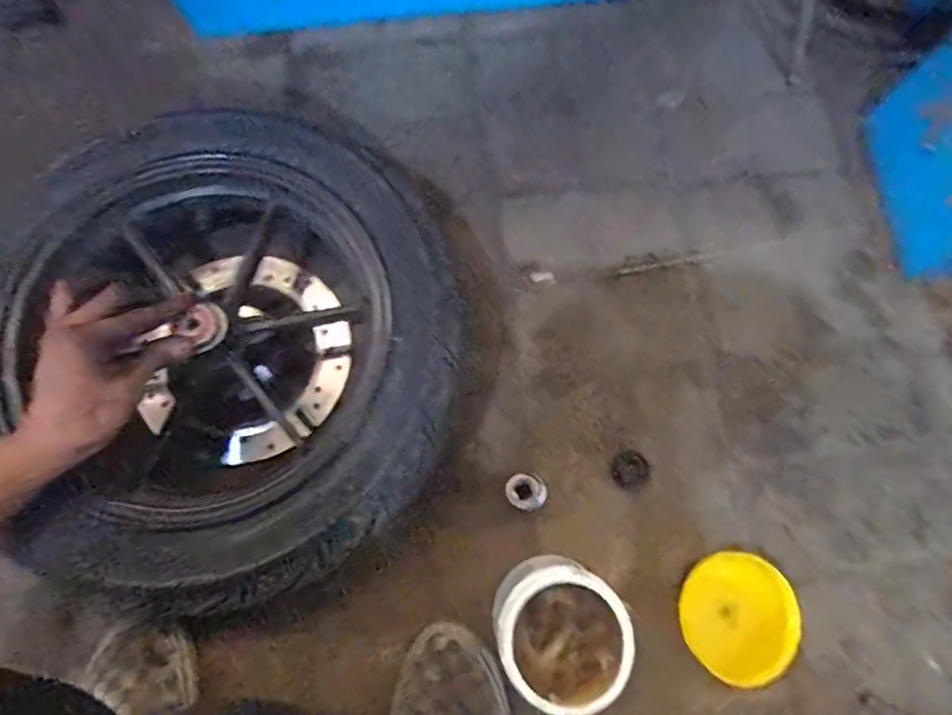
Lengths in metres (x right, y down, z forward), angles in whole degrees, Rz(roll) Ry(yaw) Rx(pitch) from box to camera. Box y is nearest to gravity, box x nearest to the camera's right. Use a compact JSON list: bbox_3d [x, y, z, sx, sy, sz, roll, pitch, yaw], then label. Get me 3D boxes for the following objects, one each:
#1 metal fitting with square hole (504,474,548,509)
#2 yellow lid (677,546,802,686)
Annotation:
[{"bbox_3d":[0.046,0.125,0.501,0.038,0.040,0.030,-1,75,-1],"label":"metal fitting with square hole"},{"bbox_3d":[0.237,0.234,0.487,0.097,0.025,0.108,-26,77,-7],"label":"yellow lid"}]

